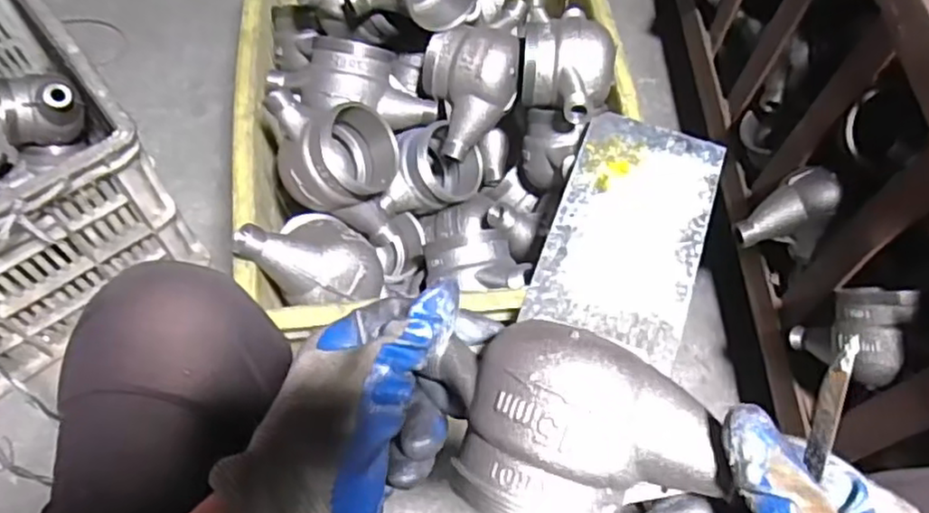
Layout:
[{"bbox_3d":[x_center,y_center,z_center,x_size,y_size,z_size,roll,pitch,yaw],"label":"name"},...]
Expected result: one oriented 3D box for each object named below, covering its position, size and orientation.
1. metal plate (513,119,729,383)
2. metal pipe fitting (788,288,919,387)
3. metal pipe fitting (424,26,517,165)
[{"bbox_3d":[0.137,-0.025,0.568,0.120,0.004,0.212,18,63,7],"label":"metal plate"},{"bbox_3d":[0.336,0.071,0.594,0.043,0.115,0.091,7,61,0],"label":"metal pipe fitting"},{"bbox_3d":[0.004,-0.162,0.658,0.090,0.117,0.069,33,26,9],"label":"metal pipe fitting"}]

